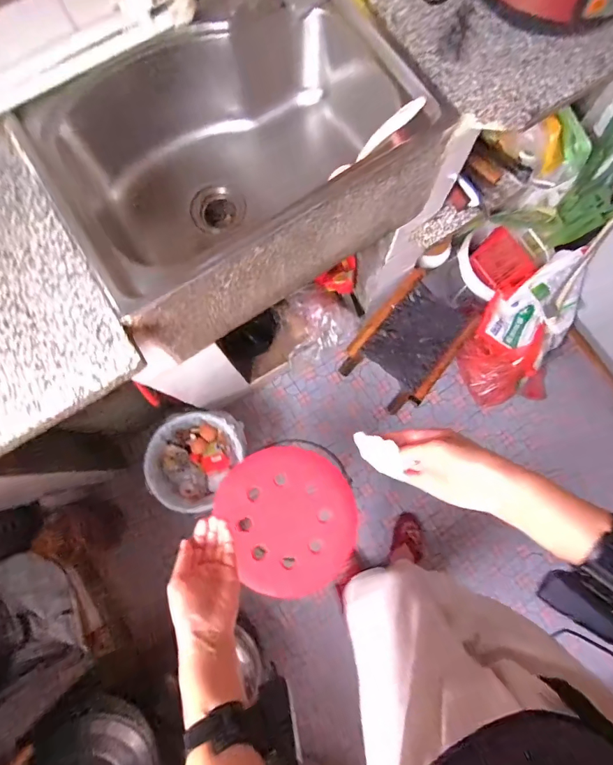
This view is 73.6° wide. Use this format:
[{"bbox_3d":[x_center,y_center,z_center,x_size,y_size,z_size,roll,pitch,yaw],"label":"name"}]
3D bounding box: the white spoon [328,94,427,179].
[{"bbox_3d":[0.126,-0.391,0.634,0.015,0.146,0.018,12,78,-31],"label":"white spoon"}]

